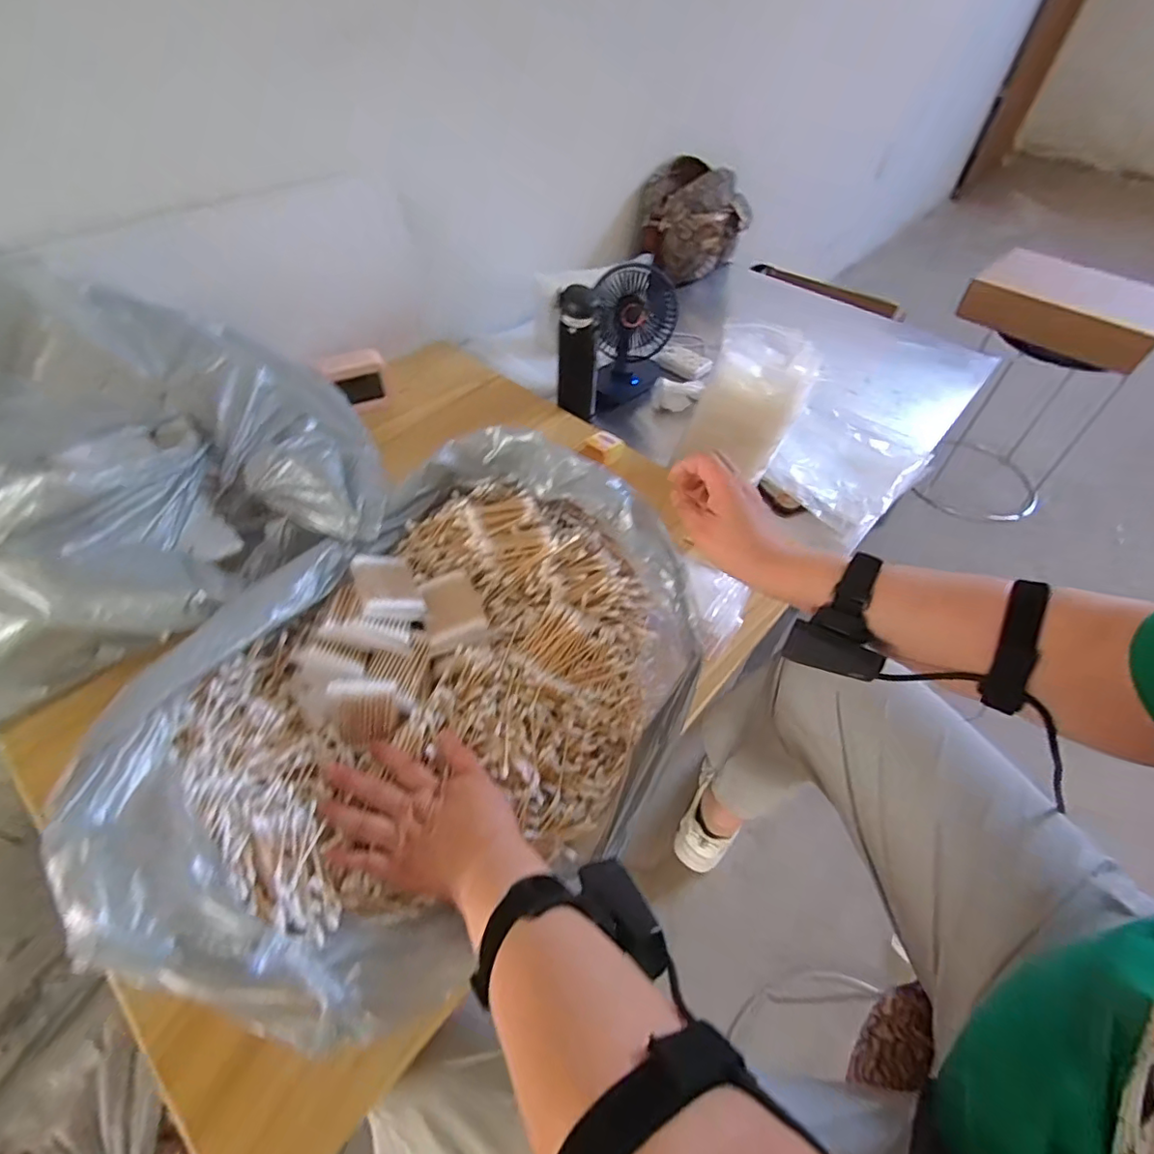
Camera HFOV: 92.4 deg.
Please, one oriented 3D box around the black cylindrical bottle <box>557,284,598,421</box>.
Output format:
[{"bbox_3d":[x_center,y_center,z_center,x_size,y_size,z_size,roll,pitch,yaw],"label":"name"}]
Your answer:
[{"bbox_3d":[0.001,-0.337,0.862,0.064,0.197,0.056,-1,52,-1],"label":"black cylindrical bottle"}]

